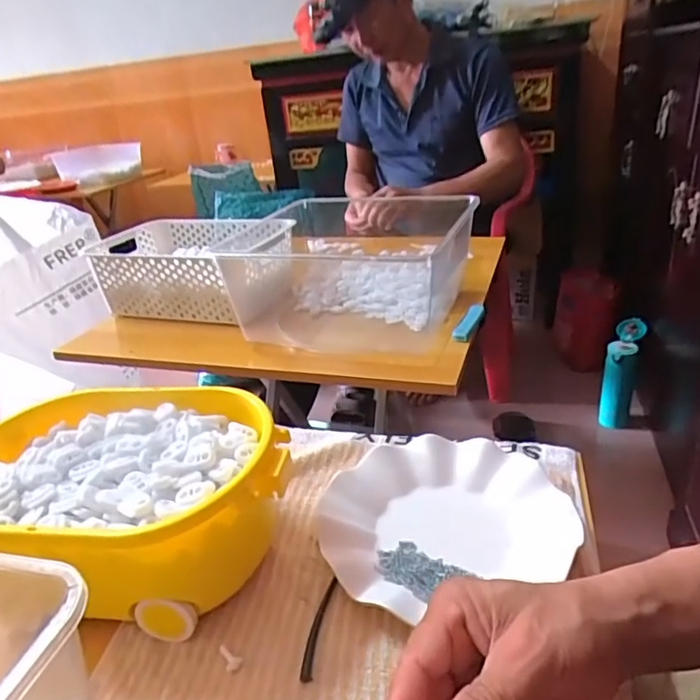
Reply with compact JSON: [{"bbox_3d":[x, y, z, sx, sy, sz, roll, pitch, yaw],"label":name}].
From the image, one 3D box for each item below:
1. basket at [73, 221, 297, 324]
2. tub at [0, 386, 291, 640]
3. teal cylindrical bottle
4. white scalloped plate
[{"bbox_3d":[-0.251,-0.133,0.923,0.311,0.112,0.202,6,29,25],"label":"basket"},{"bbox_3d":[-0.162,0.117,0.416,0.247,0.104,0.163,-2,27,9],"label":"tub"},{"bbox_3d":[0.651,0.063,1.336,0.068,0.245,0.151,11,31,31],"label":"teal cylindrical bottle"},{"bbox_3d":[0.068,0.127,0.434,0.180,0.023,0.160,-13,27,-12],"label":"white scalloped plate"}]

